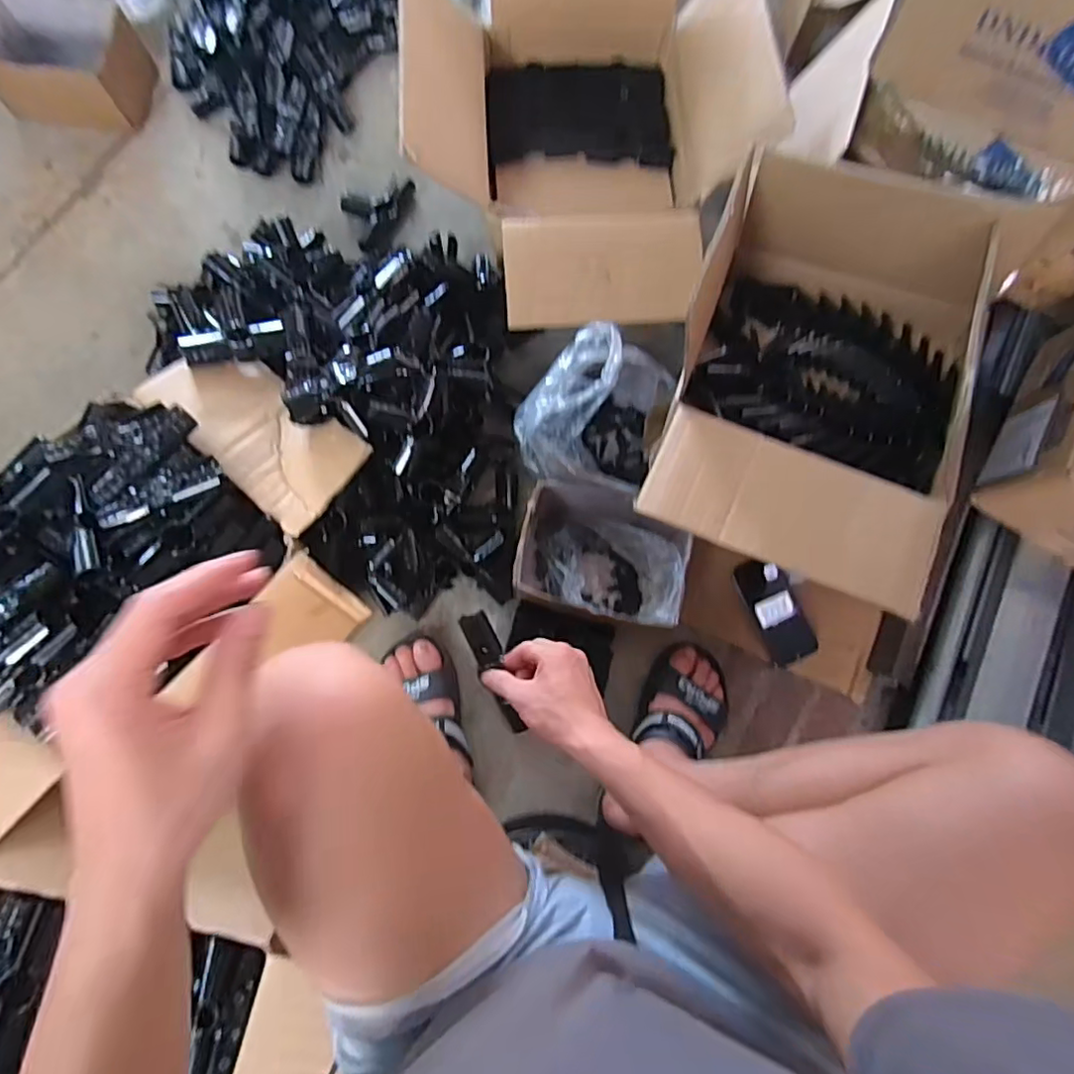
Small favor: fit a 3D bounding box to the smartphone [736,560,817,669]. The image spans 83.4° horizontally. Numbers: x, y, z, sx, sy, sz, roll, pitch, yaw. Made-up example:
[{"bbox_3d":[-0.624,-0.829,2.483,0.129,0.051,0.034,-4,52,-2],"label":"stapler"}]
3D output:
[{"bbox_3d":[0.321,0.100,0.811,0.071,0.012,0.149,-31,95,-8],"label":"smartphone"}]

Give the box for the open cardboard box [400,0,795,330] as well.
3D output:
[{"bbox_3d":[0.063,-0.553,0.839,0.445,0.224,0.539,-3,78,-4],"label":"open cardboard box"}]

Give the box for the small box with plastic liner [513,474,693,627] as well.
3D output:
[{"bbox_3d":[0.082,0.025,0.771,0.204,0.101,0.153,16,77,1],"label":"small box with plastic liner"}]

